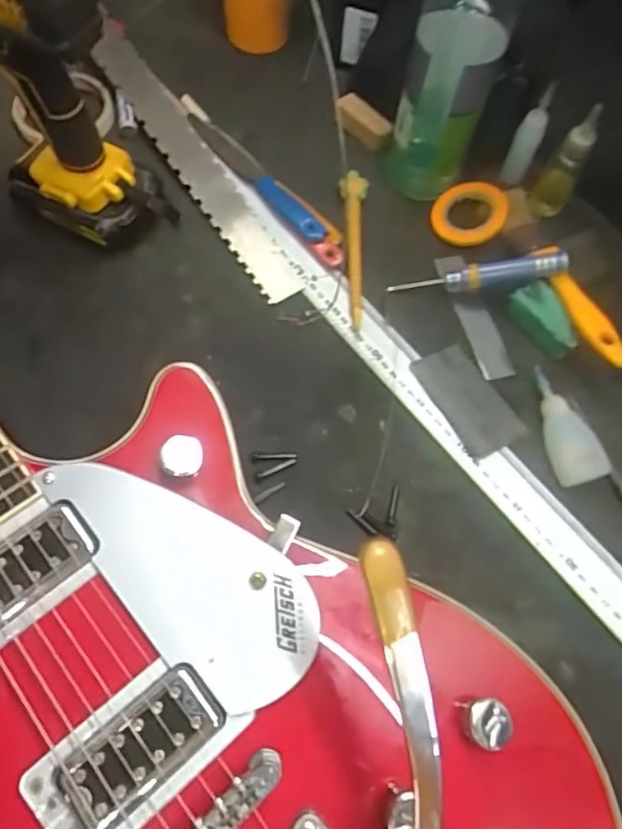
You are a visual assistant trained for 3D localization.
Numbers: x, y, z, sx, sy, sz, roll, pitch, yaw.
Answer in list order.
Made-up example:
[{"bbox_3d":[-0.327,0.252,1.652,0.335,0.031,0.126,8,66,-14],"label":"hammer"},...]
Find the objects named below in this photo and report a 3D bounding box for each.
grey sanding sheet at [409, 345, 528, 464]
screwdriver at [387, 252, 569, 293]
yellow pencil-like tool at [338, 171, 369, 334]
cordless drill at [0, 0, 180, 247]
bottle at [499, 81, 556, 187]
[{"bbox_3d":[0.116,-0.012,0.414,0.048,0.004,0.087,-27,71,-13],"label":"grey sanding sheet"},{"bbox_3d":[0.130,-0.109,0.441,0.135,0.016,0.015,-7,66,14],"label":"screwdriver"},{"bbox_3d":[0.033,-0.140,0.459,0.024,0.013,0.152,5,67,0],"label":"yellow pencil-like tool"},{"bbox_3d":[-0.215,-0.244,0.386,0.226,0.202,0.077,37,70,12],"label":"cordless drill"},{"bbox_3d":[0.182,-0.233,0.464,0.021,0.079,0.017,34,70,11],"label":"bottle"}]

